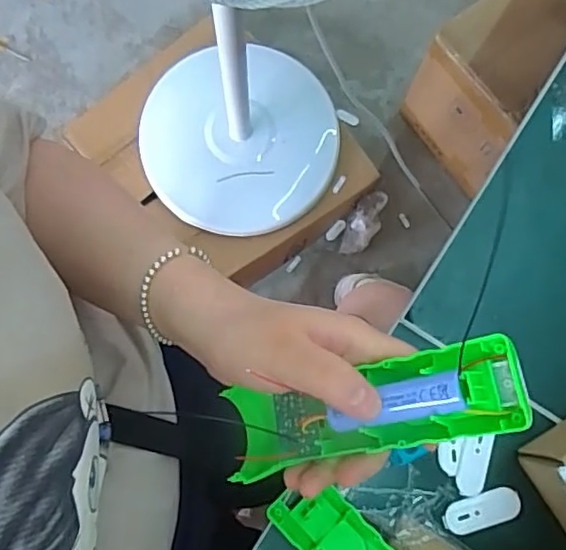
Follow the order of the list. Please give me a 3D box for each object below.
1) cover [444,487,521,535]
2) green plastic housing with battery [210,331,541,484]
[{"bbox_3d":[0.128,0.153,0.385,0.050,0.004,0.021,-16,79,-3],"label":"cover"},{"bbox_3d":[0.038,0.068,0.299,0.158,0.029,0.043,-19,77,30],"label":"green plastic housing with battery"}]

